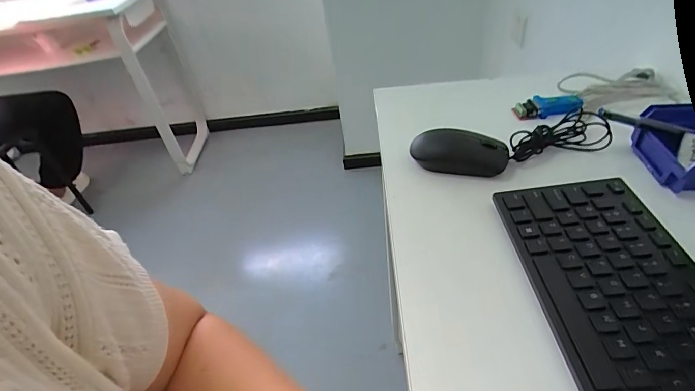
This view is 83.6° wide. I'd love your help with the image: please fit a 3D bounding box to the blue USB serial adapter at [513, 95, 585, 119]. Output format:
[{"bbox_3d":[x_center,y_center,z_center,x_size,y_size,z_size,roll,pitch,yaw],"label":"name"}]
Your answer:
[{"bbox_3d":[0.267,-0.118,0.515,0.085,0.018,0.024,-12,41,-2],"label":"blue USB serial adapter"}]

